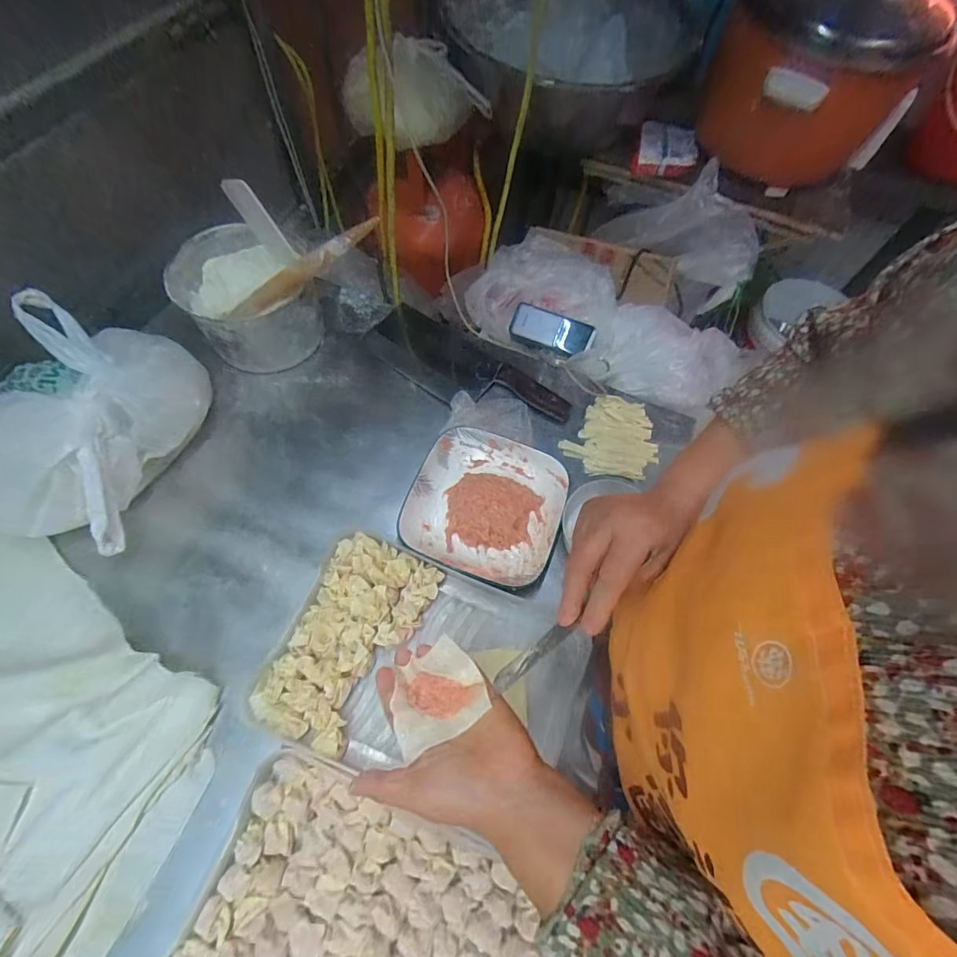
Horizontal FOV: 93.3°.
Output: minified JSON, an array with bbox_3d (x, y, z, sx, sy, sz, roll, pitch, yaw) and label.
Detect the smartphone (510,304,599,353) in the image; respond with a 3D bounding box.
[{"bbox_3d":[0.117,-0.235,0.711,0.128,0.013,0.055,20,94,3],"label":"smartphone"}]

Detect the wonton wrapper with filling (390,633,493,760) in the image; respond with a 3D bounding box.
[{"bbox_3d":[-0.034,0.169,0.352,0.075,0.021,0.059,-34,68,-17],"label":"wonton wrapper with filling"}]

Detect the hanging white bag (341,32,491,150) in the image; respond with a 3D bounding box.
[{"bbox_3d":[-0.109,-0.678,0.800,0.264,0.128,0.102,0,64,-3],"label":"hanging white bag"}]

